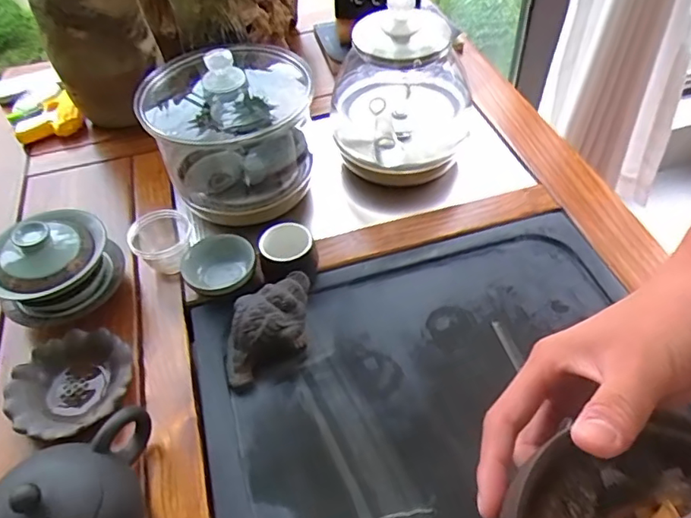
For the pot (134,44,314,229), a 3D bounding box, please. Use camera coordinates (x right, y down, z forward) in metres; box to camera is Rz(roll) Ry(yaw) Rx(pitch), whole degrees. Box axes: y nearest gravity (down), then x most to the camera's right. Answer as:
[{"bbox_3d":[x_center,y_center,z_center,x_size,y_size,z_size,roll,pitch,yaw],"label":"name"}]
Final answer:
[{"bbox_3d":[-0.112,-0.126,0.534,0.150,0.143,0.140,-2,48,2],"label":"pot"}]

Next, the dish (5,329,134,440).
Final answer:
[{"bbox_3d":[-0.212,0.097,0.427,0.088,0.017,0.087,-1,47,1],"label":"dish"}]

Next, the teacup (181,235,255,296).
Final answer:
[{"bbox_3d":[-0.110,0.011,0.488,0.061,0.028,0.062,-16,48,-12],"label":"teacup"}]

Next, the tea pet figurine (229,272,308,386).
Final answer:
[{"bbox_3d":[-0.062,0.054,0.445,0.082,0.043,0.057,-21,50,-14],"label":"tea pet figurine"}]

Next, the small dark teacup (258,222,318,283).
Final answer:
[{"bbox_3d":[-0.050,-0.001,0.490,0.050,0.042,0.047,-8,49,-4],"label":"small dark teacup"}]

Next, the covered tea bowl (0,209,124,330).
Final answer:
[{"bbox_3d":[-0.245,0.004,0.464,0.089,0.075,0.088,-16,50,-11],"label":"covered tea bowl"}]

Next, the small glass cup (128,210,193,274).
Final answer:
[{"bbox_3d":[-0.166,-0.013,0.503,0.054,0.038,0.053,-2,48,2],"label":"small glass cup"}]

